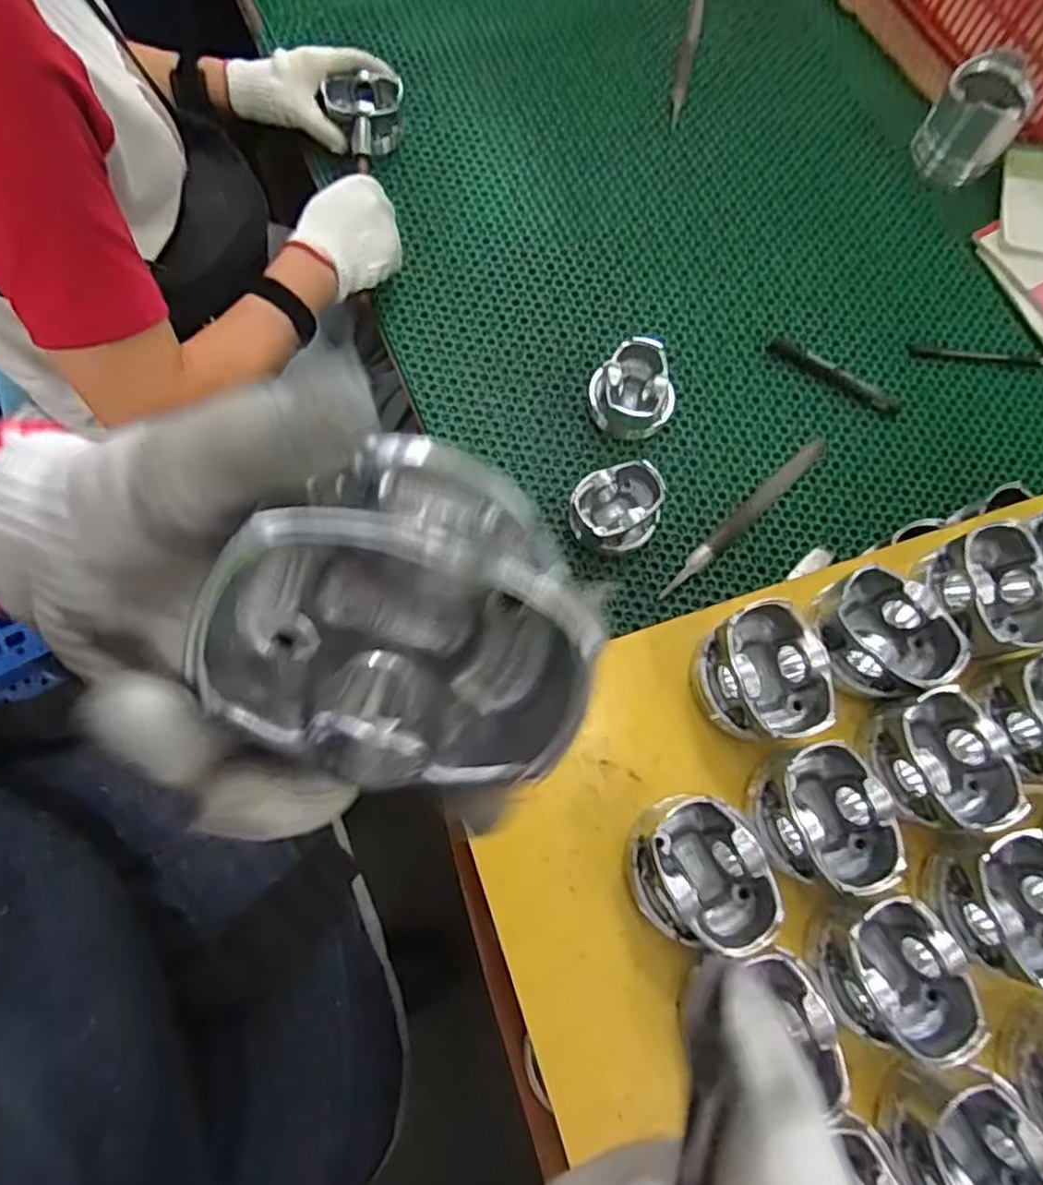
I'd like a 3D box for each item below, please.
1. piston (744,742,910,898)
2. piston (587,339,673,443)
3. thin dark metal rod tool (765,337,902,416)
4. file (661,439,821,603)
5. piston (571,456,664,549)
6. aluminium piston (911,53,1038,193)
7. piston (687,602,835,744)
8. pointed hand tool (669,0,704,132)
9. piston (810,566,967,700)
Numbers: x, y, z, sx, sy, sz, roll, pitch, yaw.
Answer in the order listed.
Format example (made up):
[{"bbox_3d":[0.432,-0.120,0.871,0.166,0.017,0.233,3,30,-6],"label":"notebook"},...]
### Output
[{"bbox_3d":[0.178,0.134,0.413,0.072,0.044,0.085,-22,77,-11],"label":"piston"},{"bbox_3d":[0.105,-0.193,0.676,0.071,0.052,0.078,1,74,-2],"label":"piston"},{"bbox_3d":[0.321,-0.223,0.713,0.140,0.004,0.022,32,76,7],"label":"thin dark metal rod tool"},{"bbox_3d":[0.215,-0.074,0.667,0.231,0.004,0.017,-41,80,-12],"label":"file"},{"bbox_3d":[0.089,-0.078,0.638,0.081,0.053,0.076,-23,76,-8],"label":"piston"},{"bbox_3d":[0.502,-0.525,0.778,0.091,0.098,0.077,33,76,7],"label":"aluminium piston"},{"bbox_3d":[0.149,0.052,0.432,0.070,0.049,0.081,-29,78,-12],"label":"piston"},{"bbox_3d":[0.202,-0.659,0.848,0.019,0.010,0.236,13,74,2],"label":"pointed hand tool"},{"bbox_3d":[0.226,0.028,0.437,0.083,0.044,0.069,40,75,7],"label":"piston"}]

